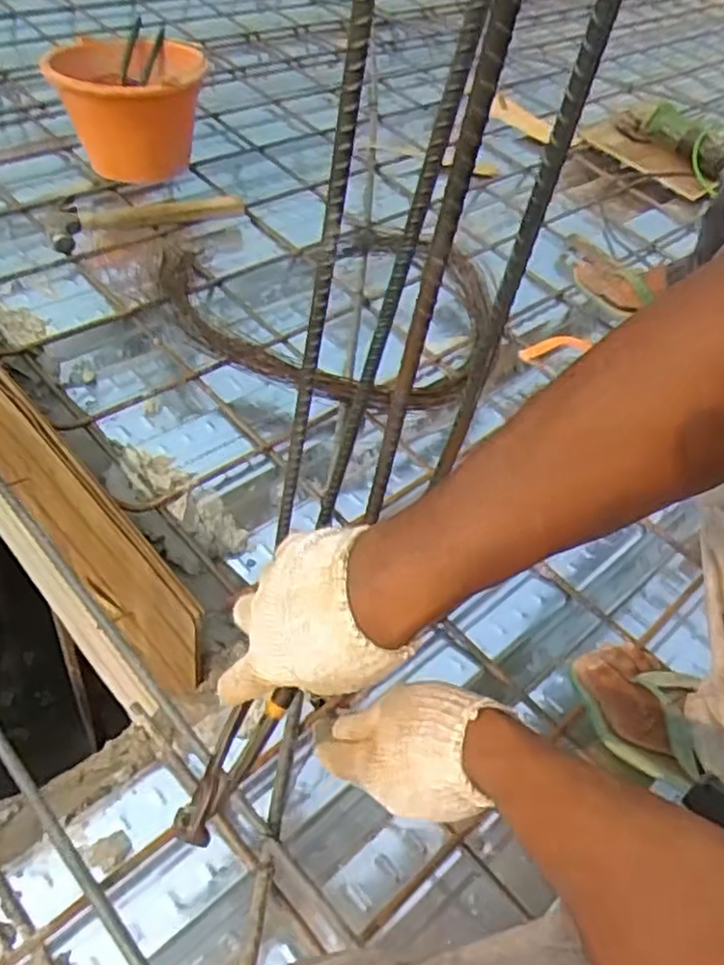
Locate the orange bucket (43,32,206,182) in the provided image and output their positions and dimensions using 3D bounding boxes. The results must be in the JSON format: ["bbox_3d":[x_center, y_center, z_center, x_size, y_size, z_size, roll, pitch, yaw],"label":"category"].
[{"bbox_3d":[-0.400,-0.638,1.262,0.244,0.190,0.264,3,49,-8],"label":"orange bucket"}]

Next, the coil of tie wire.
[{"bbox_3d":[-0.032,-0.235,1.028,0.497,0.077,0.363,0,50,-11],"label":"coil of tie wire"}]

